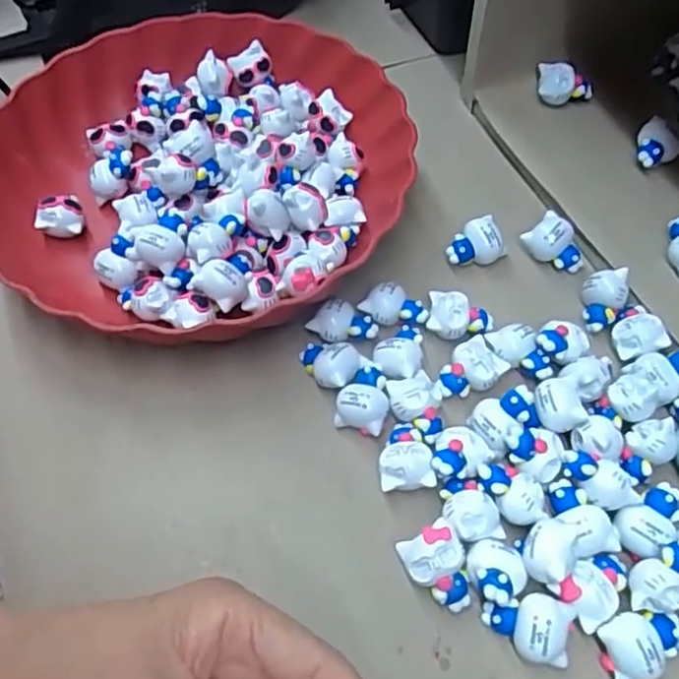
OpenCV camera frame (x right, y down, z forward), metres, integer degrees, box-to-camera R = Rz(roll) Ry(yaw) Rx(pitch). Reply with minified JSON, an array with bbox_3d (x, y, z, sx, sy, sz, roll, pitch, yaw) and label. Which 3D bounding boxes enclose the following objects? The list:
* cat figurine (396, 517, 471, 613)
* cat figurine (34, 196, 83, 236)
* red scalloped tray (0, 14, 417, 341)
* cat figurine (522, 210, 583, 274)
[{"bbox_3d":[0.043,0.098,0.285,0.024,0.019,0.034,-23,62,-11],"label":"cat figurine"},{"bbox_3d":[-0.161,-0.070,0.388,0.027,0.021,0.018,-30,63,-15],"label":"cat figurine"},{"bbox_3d":[-0.084,-0.103,0.389,0.228,0.042,0.227,20,62,13],"label":"red scalloped tray"},{"bbox_3d":[0.121,-0.053,0.374,0.022,0.018,0.033,-40,66,-19],"label":"cat figurine"}]

